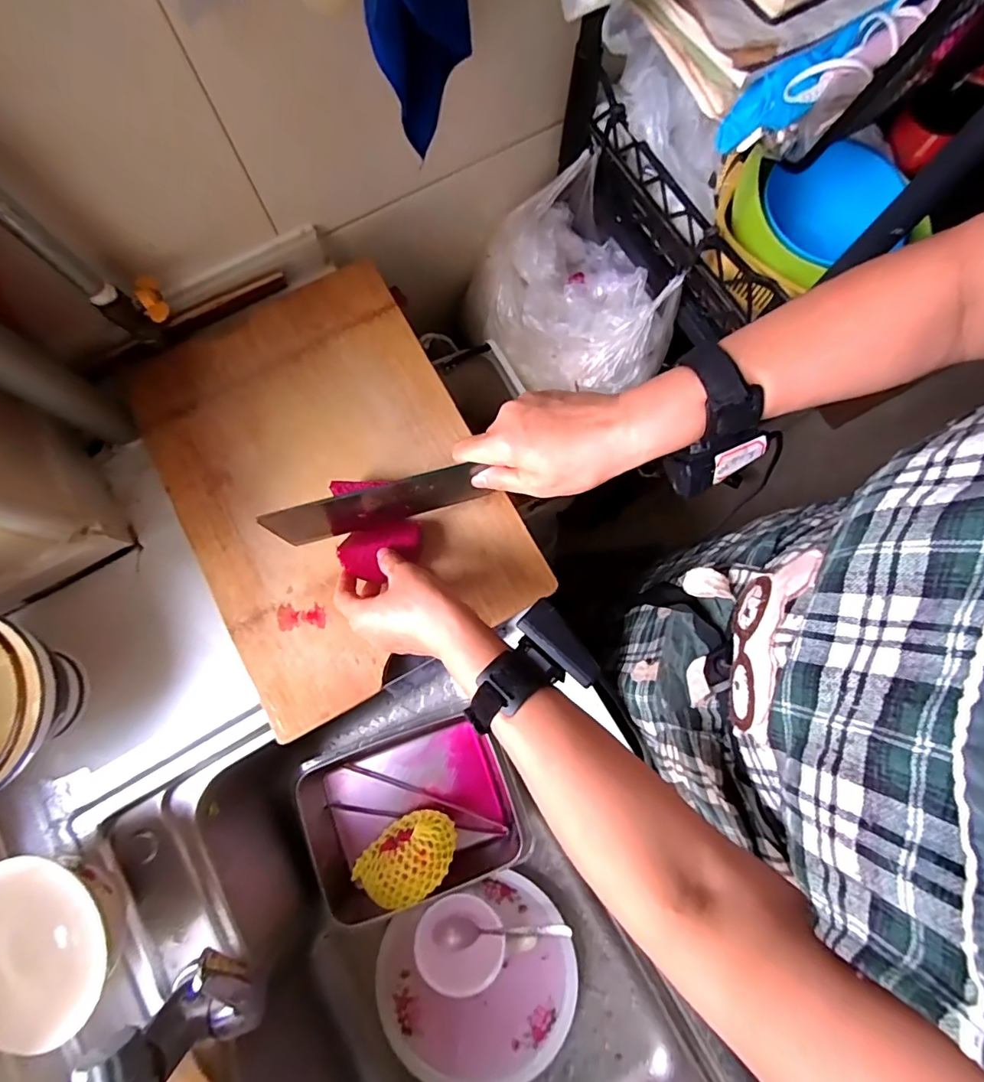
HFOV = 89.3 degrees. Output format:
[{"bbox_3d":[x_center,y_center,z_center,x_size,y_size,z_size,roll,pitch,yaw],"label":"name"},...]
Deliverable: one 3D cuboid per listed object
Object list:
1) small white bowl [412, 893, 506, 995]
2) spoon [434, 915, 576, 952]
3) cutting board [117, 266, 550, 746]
[{"bbox_3d":[-0.038,0.485,0.610,0.106,0.046,0.096,18,80,3],"label":"small white bowl"},{"bbox_3d":[0.010,0.469,0.598,0.165,0.022,0.029,-12,79,13],"label":"spoon"},{"bbox_3d":[-0.176,-0.068,0.530,0.310,0.013,0.438,-28,81,-5],"label":"cutting board"}]

